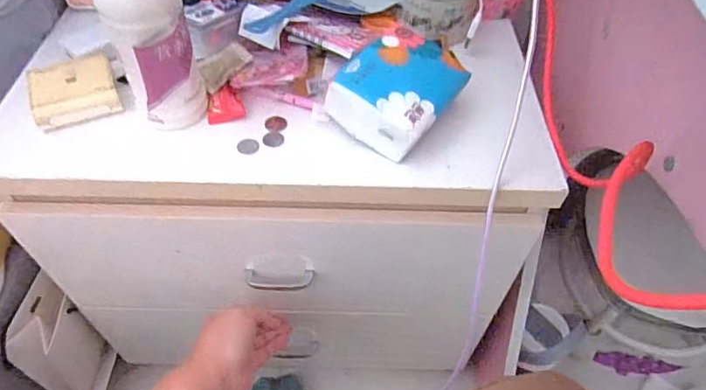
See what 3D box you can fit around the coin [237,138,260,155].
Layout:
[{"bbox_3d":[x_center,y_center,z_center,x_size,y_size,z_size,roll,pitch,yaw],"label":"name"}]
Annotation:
[{"bbox_3d":[-0.091,-0.043,0.424,0.018,0.004,0.018,1,51,-1],"label":"coin"}]

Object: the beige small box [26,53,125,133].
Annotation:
[{"bbox_3d":[-0.252,-0.093,0.446,0.069,0.024,0.073,-20,54,-17],"label":"beige small box"}]

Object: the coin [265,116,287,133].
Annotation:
[{"bbox_3d":[-0.070,-0.064,0.444,0.019,0.004,0.020,4,55,-5],"label":"coin"}]

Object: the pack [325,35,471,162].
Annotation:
[{"bbox_3d":[0.041,-0.089,0.431,0.090,0.058,0.114,30,56,21],"label":"pack"}]

